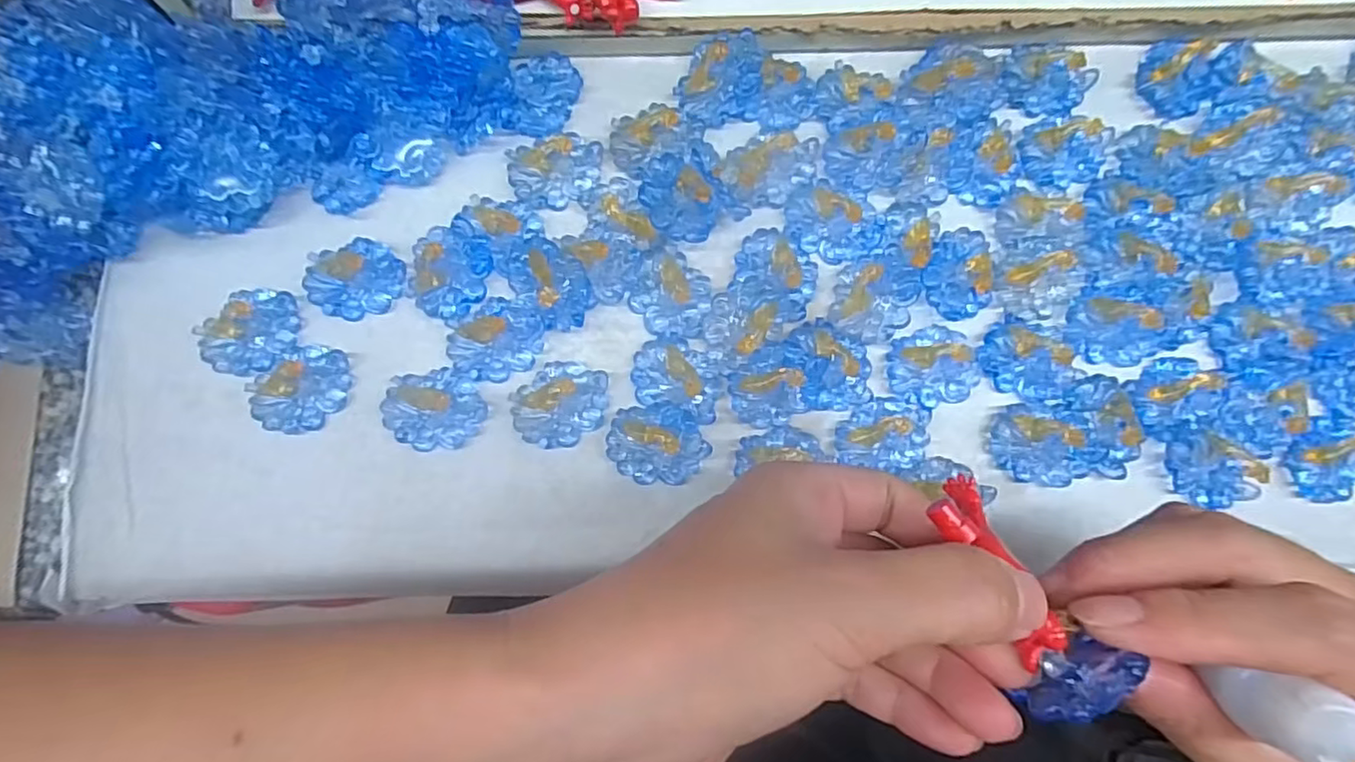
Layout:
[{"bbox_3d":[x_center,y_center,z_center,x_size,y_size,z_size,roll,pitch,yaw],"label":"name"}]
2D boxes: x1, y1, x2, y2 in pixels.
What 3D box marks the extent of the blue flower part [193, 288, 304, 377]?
[{"bbox_3d":[-0.165,-0.019,0.232,0.035,0.008,0.032,4,82,0],"label":"blue flower part"}]

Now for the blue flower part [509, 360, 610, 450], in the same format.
[{"bbox_3d":[-0.044,0.009,0.231,0.037,0.009,0.029,-32,84,-5],"label":"blue flower part"}]

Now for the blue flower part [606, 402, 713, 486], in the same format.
[{"bbox_3d":[-0.007,0.024,0.230,0.037,0.009,0.029,1,82,-1],"label":"blue flower part"}]

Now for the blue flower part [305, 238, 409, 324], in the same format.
[{"bbox_3d":[-0.126,-0.040,0.238,0.036,0.004,0.030,-26,83,-4],"label":"blue flower part"}]

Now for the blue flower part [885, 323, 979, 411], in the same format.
[{"bbox_3d":[0.099,-0.006,0.236,0.035,0.006,0.030,-10,82,-2],"label":"blue flower part"}]

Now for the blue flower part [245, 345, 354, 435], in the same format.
[{"bbox_3d":[-0.142,0.003,0.232,0.037,0.005,0.028,-38,84,-6],"label":"blue flower part"}]

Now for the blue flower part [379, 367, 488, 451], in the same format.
[{"bbox_3d":[-0.093,0.011,0.232,0.037,0.004,0.030,-7,82,-2],"label":"blue flower part"}]

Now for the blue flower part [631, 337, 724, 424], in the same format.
[{"bbox_3d":[0.000,-0.002,0.232,0.035,0.010,0.027,17,82,2],"label":"blue flower part"}]

